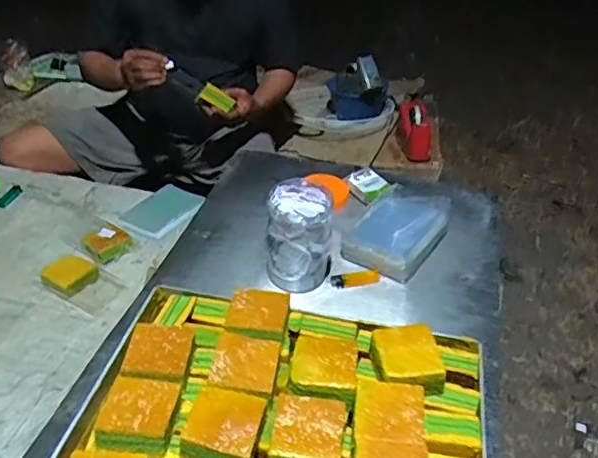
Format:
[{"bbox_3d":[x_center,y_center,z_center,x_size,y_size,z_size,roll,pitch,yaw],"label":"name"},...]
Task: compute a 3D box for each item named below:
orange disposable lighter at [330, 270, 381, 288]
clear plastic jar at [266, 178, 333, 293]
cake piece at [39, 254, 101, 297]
[{"bbox_3d":[0.090,0.081,0.953,0.080,0.017,0.026,-10,37,-14],"label":"orange disposable lighter"},{"bbox_3d":[0.001,0.014,0.917,0.091,0.150,0.093,1,39,-1],"label":"clear plastic jar"},{"bbox_3d":[-0.417,0.085,1.078,0.080,0.031,0.084,25,43,30],"label":"cake piece"}]

